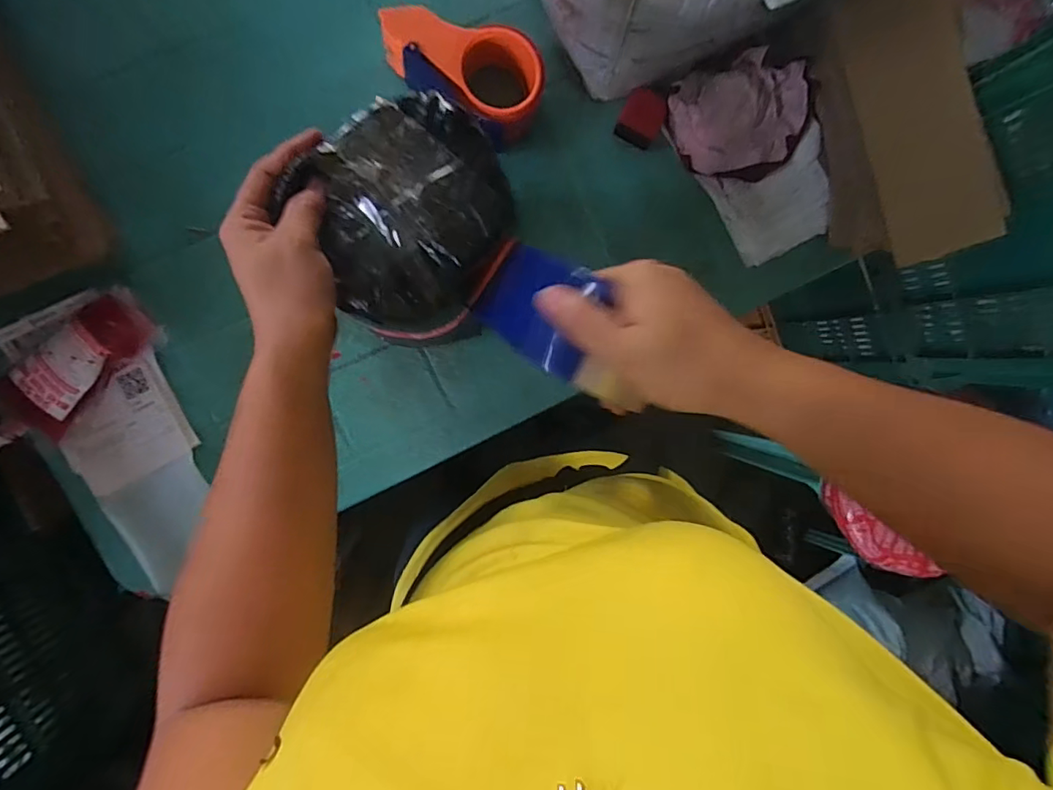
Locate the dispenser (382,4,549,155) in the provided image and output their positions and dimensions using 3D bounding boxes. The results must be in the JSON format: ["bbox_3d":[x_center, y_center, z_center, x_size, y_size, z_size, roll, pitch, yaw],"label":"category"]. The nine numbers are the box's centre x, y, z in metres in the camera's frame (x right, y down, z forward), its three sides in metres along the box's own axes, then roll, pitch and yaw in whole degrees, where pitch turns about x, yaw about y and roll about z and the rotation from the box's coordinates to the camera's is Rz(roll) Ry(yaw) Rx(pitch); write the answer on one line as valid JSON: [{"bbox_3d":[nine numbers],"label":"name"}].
[{"bbox_3d":[-0.062,-0.318,0.528,0.161,0.063,0.093,24,91,-7],"label":"dispenser"}]

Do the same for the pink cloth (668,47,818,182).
[{"bbox_3d":[0.236,-0.291,0.562,0.154,0.019,0.116,-18,95,-4],"label":"pink cloth"}]

